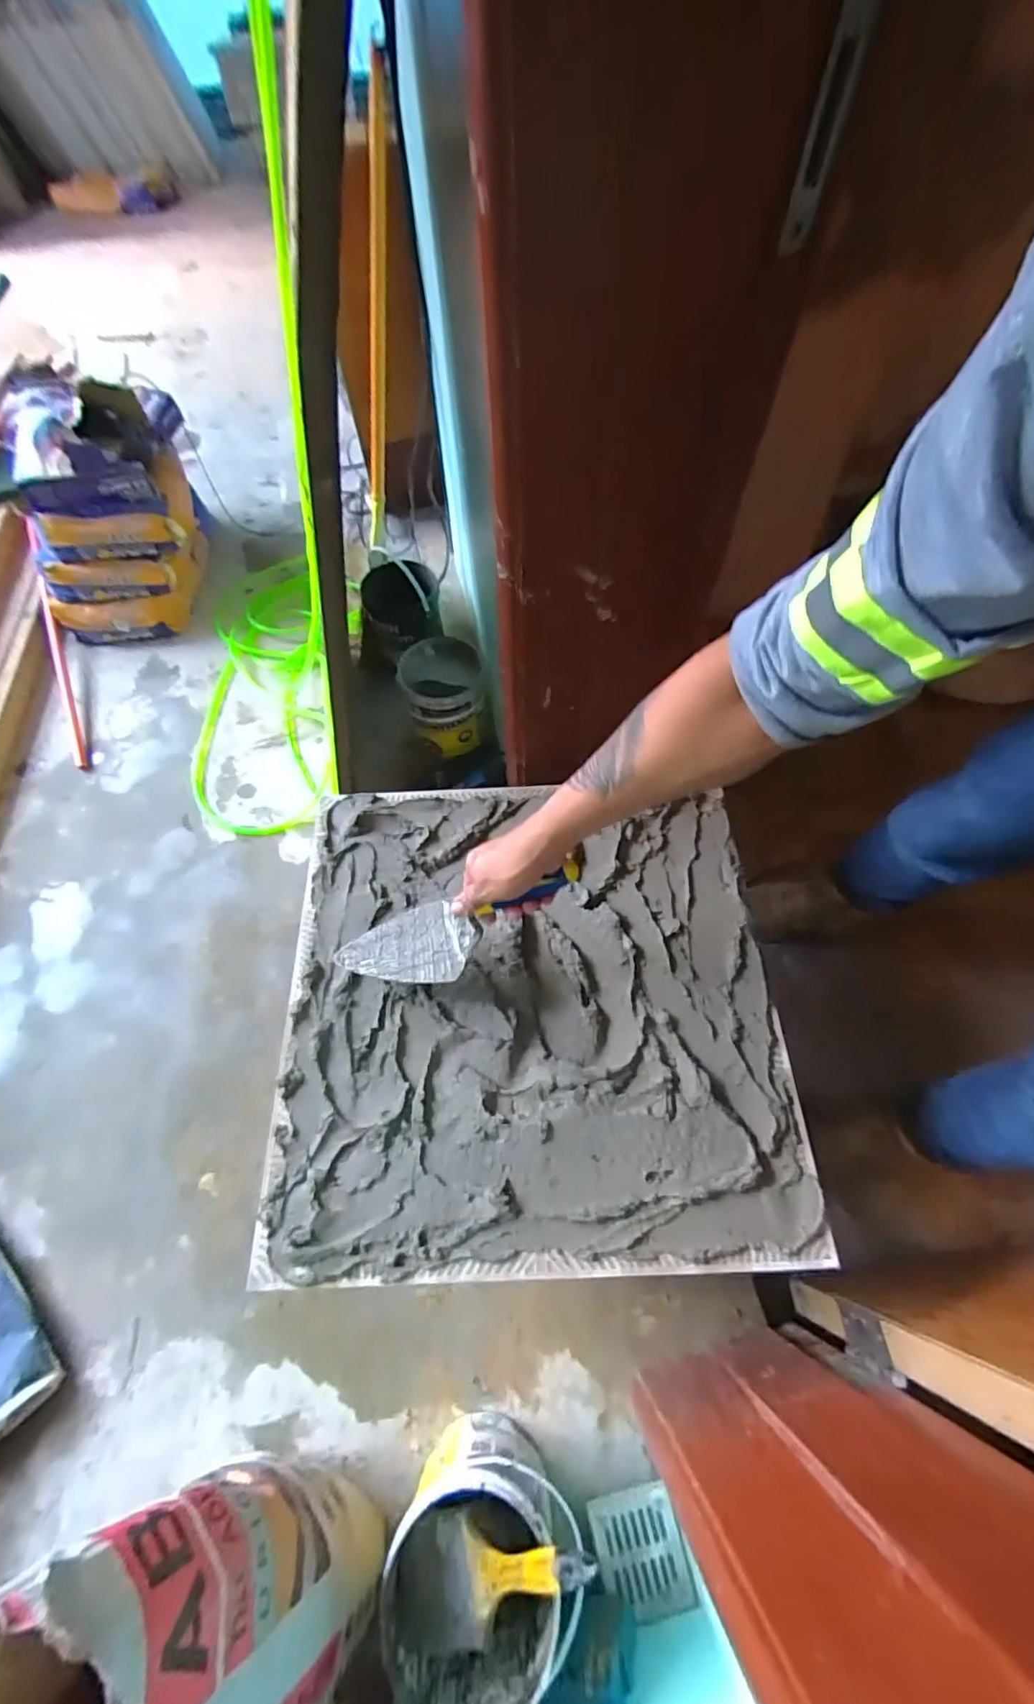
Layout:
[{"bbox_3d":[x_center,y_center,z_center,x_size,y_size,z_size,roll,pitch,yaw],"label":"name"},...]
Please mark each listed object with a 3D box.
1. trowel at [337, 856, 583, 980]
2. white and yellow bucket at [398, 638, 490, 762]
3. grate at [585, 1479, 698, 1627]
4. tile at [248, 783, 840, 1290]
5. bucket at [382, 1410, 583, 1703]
[{"bbox_3d":[-0.066,0.084,0.632,0.313,0.047,0.097,-21,60,24],"label":"trowel"},{"bbox_3d":[-0.148,-0.324,1.223,0.172,0.196,0.173,0,63,1],"label":"white and yellow bucket"},{"bbox_3d":[0.151,0.854,0.701,0.108,0.014,0.104,-7,47,-9],"label":"grate"},{"bbox_3d":[0.018,0.175,0.720,0.594,0.021,0.589,-2,63,0],"label":"tile"},{"bbox_3d":[-0.038,0.791,0.660,0.183,0.213,0.175,0,63,1],"label":"bucket"}]

